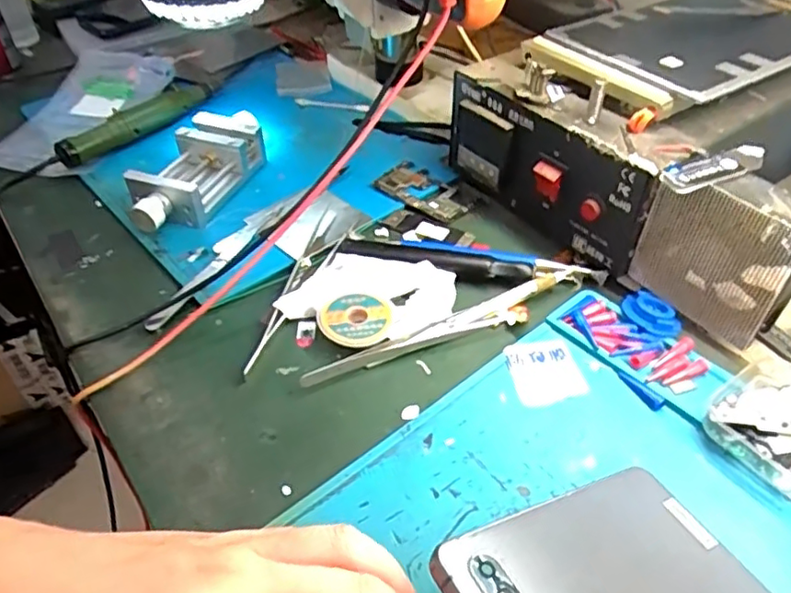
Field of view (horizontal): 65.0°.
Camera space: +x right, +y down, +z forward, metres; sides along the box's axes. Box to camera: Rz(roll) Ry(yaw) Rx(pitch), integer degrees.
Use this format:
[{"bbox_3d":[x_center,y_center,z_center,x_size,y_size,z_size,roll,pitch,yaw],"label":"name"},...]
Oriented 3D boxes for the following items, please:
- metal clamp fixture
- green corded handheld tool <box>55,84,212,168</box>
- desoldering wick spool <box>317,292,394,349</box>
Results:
[{"bbox_3d":[-0.145,-0.096,0.465,0.058,0.035,0.137,15,46,18],"label":"metal clamp fixture"},{"bbox_3d":[-0.213,-0.150,0.521,0.025,0.022,0.144,26,50,27],"label":"green corded handheld tool"},{"bbox_3d":[-0.023,0.014,0.364,0.042,0.010,0.040,-1,43,1],"label":"desoldering wick spool"}]

